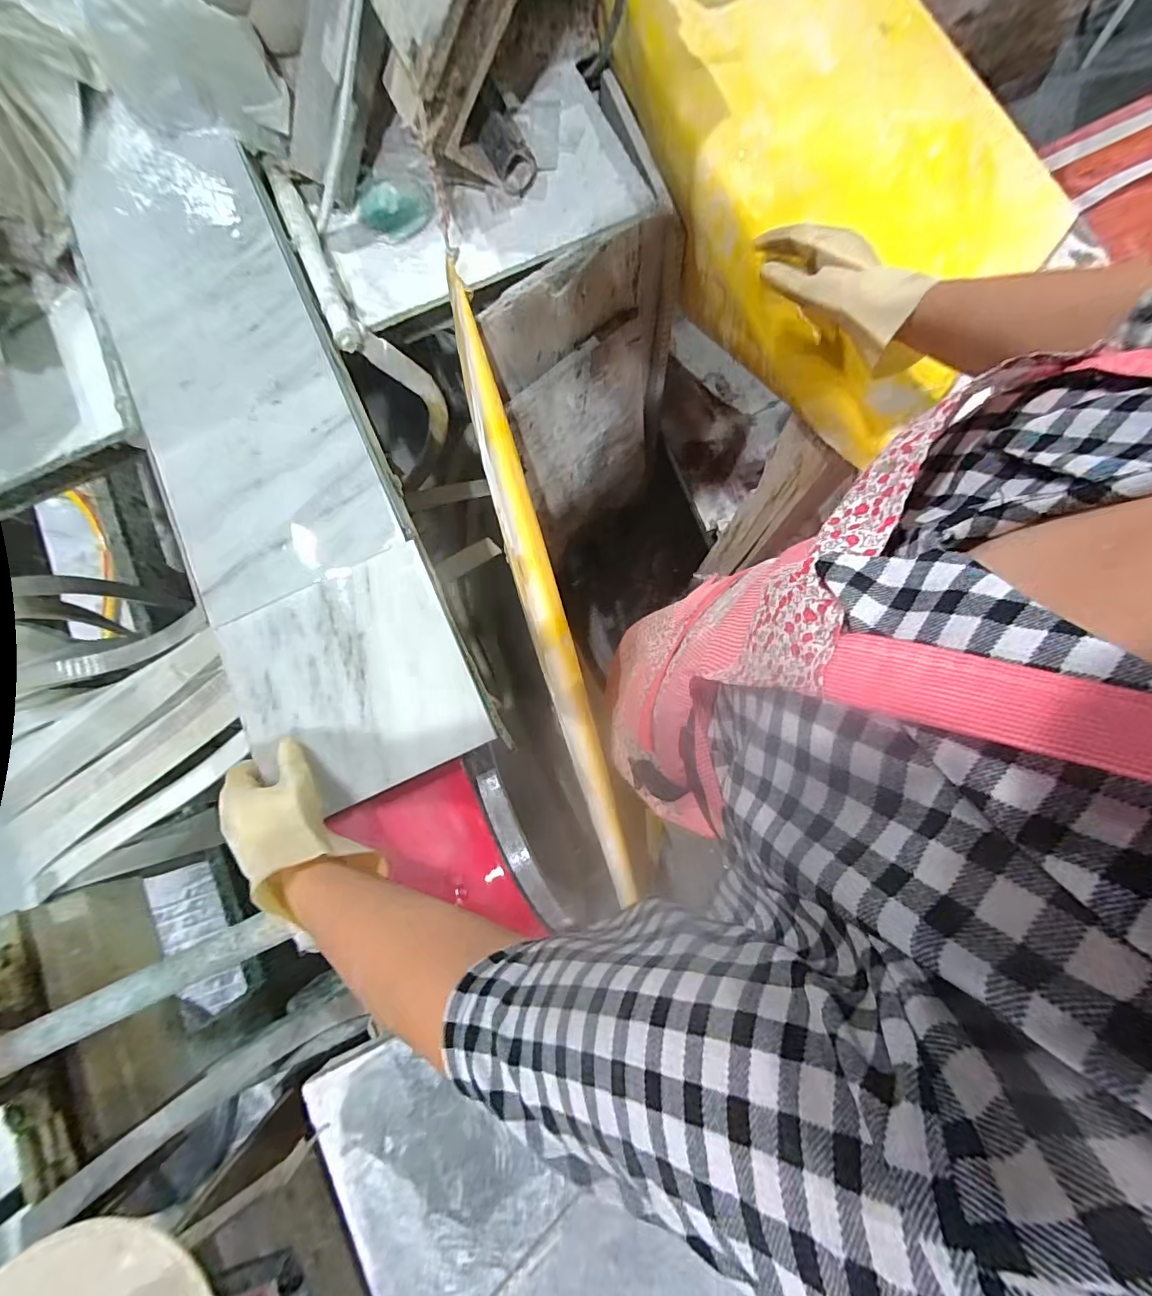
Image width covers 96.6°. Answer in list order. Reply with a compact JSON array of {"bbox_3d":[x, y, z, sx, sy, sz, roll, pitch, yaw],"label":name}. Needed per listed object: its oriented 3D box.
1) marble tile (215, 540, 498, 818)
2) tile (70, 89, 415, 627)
[{"bbox_3d":[-0.203,0.030,0.459,0.201,0.018,0.201,-25,80,-4],"label":"marble tile"},{"bbox_3d":[-0.375,-0.322,0.534,0.201,0.015,0.587,-25,80,-4],"label":"tile"}]

